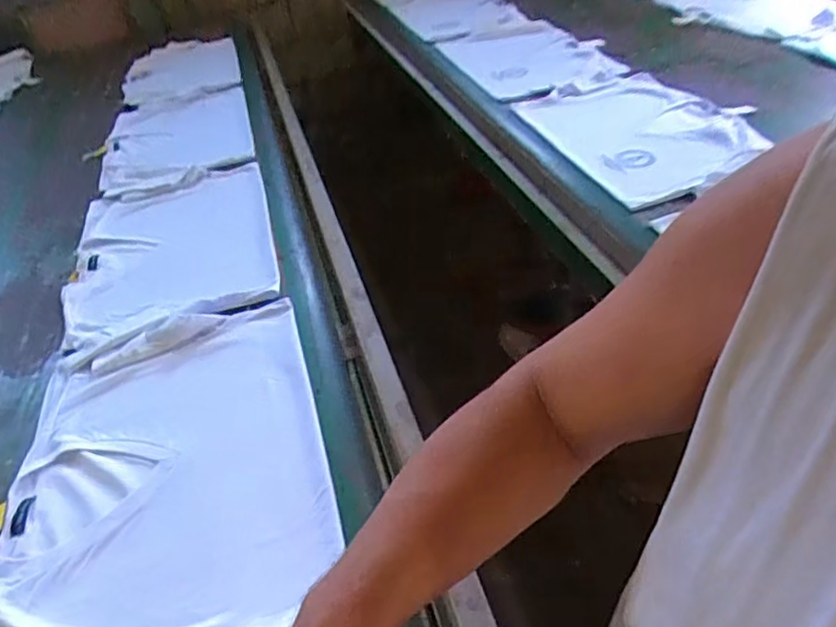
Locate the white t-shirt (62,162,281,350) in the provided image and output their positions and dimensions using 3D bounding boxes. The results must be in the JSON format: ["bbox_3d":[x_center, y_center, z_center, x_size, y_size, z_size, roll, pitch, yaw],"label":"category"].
[{"bbox_3d":[-0.463,-0.148,1.120,0.358,0.031,0.543,-14,40,-9],"label":"white t-shirt"}]

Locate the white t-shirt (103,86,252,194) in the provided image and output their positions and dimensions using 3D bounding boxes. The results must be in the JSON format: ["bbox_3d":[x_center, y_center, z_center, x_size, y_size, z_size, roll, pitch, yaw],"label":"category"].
[{"bbox_3d":[-0.617,-0.462,1.532,0.367,0.042,0.535,-15,40,-9],"label":"white t-shirt"}]

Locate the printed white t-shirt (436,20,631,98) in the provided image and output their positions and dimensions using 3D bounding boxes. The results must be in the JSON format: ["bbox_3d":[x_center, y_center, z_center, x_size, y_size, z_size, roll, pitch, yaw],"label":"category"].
[{"bbox_3d":[0.325,-0.730,1.686,0.373,0.037,0.549,-21,46,-13],"label":"printed white t-shirt"}]

